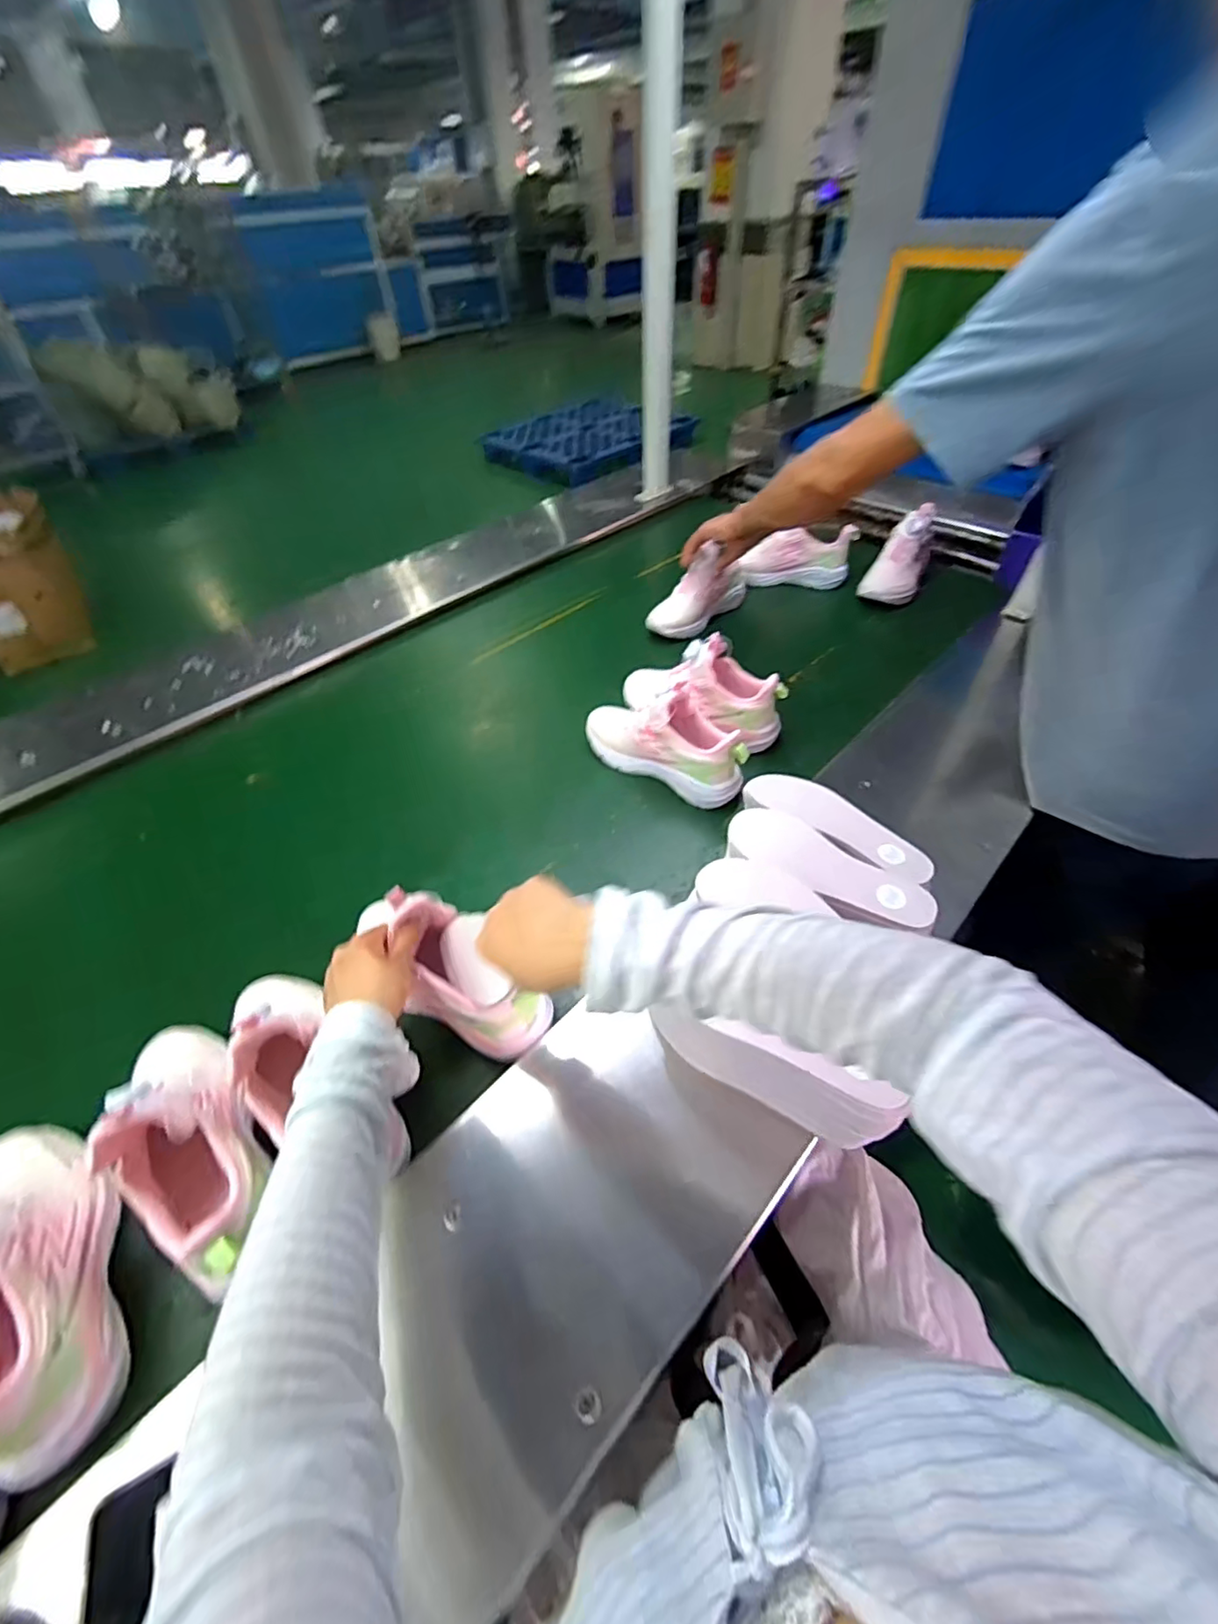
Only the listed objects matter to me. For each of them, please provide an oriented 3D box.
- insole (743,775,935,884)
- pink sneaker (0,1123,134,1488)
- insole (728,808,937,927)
[{"bbox_3d":[0.247,0.006,0.636,0.205,0.013,0.062,31,59,27],"label":"insole"},{"bbox_3d":[-0.454,0.341,0.432,0.088,0.123,0.248,-28,53,-18],"label":"pink sneaker"},{"bbox_3d":[0.221,0.054,0.603,0.207,0.017,0.060,29,58,26],"label":"insole"}]

